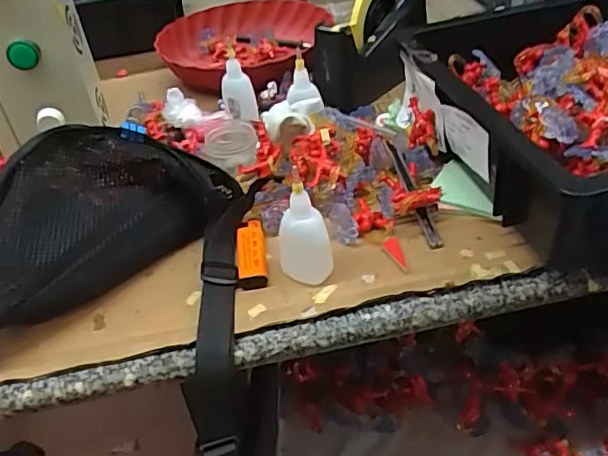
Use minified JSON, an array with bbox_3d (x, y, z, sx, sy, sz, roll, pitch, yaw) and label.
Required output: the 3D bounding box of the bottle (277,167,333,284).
[{"bbox_3d":[-0.002,-0.002,0.456,0.042,0.099,0.034,-8,39,0],"label":"bottle"}]

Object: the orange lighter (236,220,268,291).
[{"bbox_3d":[-0.046,0.021,0.497,0.024,0.013,0.078,-10,39,-3],"label":"orange lighter"}]

